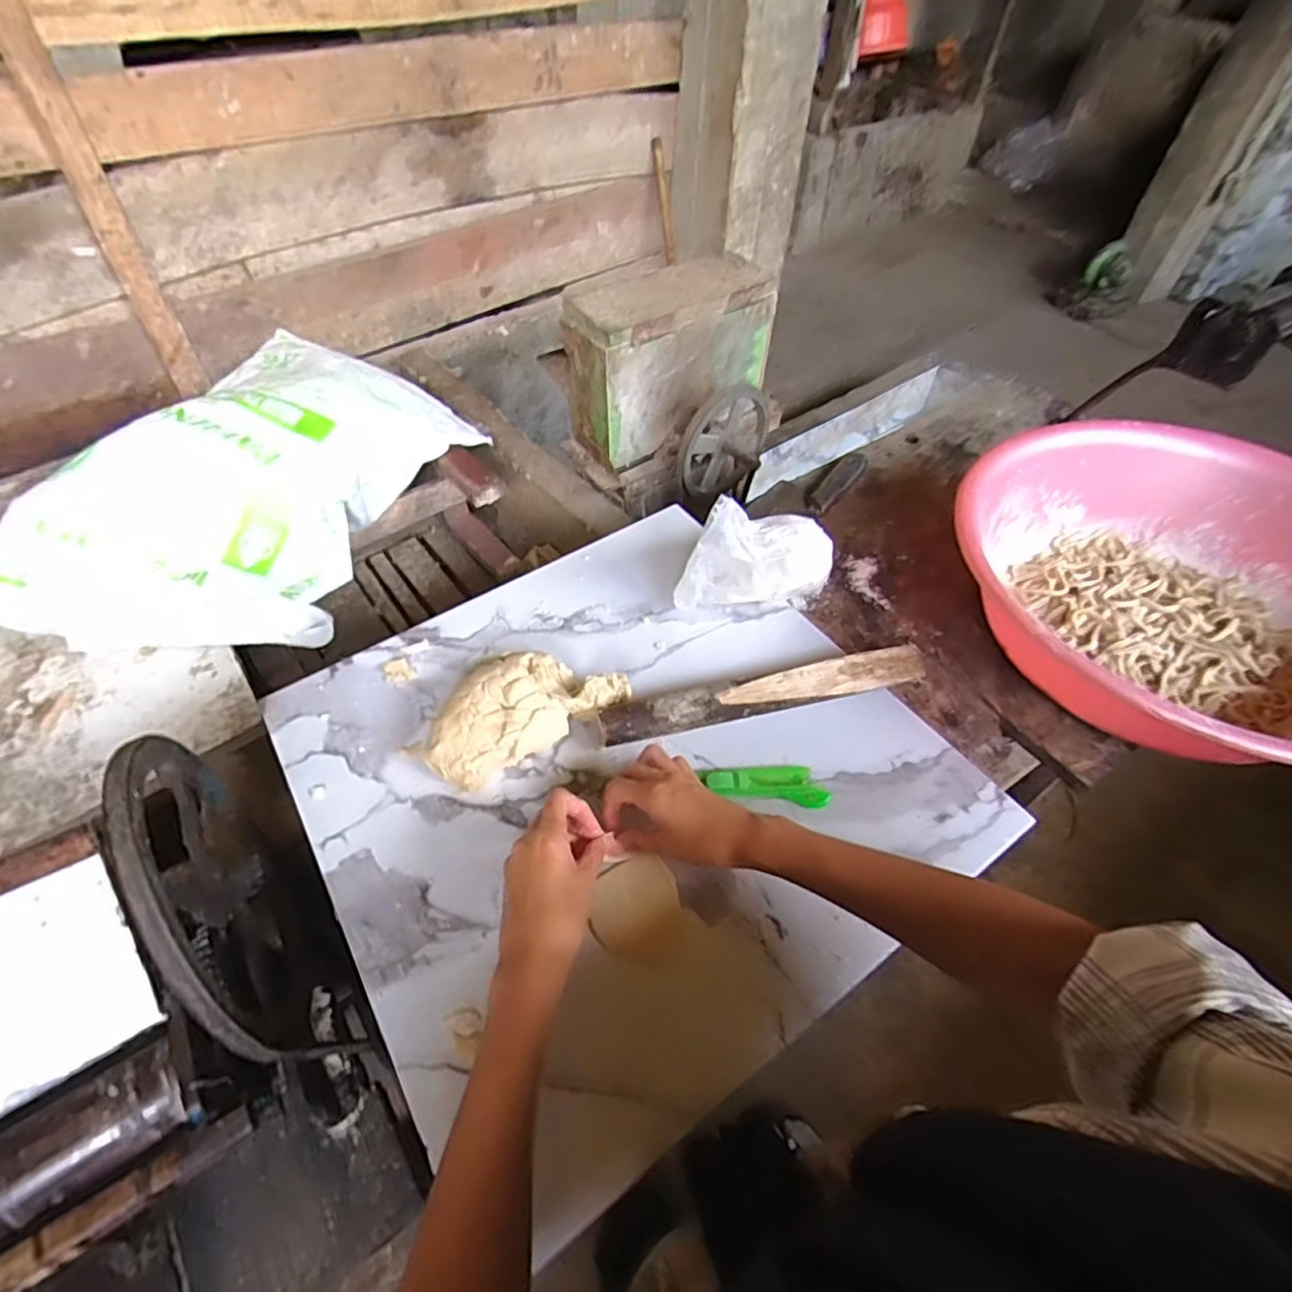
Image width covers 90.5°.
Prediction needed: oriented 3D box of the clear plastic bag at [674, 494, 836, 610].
[{"bbox_3d":[0.112,-0.090,0.639,0.169,0.122,0.061,-17,54,-16],"label":"clear plastic bag"}]

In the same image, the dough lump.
[{"bbox_3d":[-0.109,0.054,0.568,0.170,0.059,0.084,-29,58,-23],"label":"dough lump"}]

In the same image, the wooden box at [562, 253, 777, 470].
[{"bbox_3d":[0.038,-0.488,1.086,0.334,0.224,0.158,-35,60,-26],"label":"wooden box"}]

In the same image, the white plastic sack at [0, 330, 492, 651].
[{"bbox_3d":[-0.576,-0.242,0.984,0.419,0.205,0.633,12,52,7],"label":"white plastic sack"}]

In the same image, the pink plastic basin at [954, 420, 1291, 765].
[{"bbox_3d":[0.499,-0.035,0.599,0.405,0.139,0.379,1,51,-2],"label":"pink plastic basin"}]

